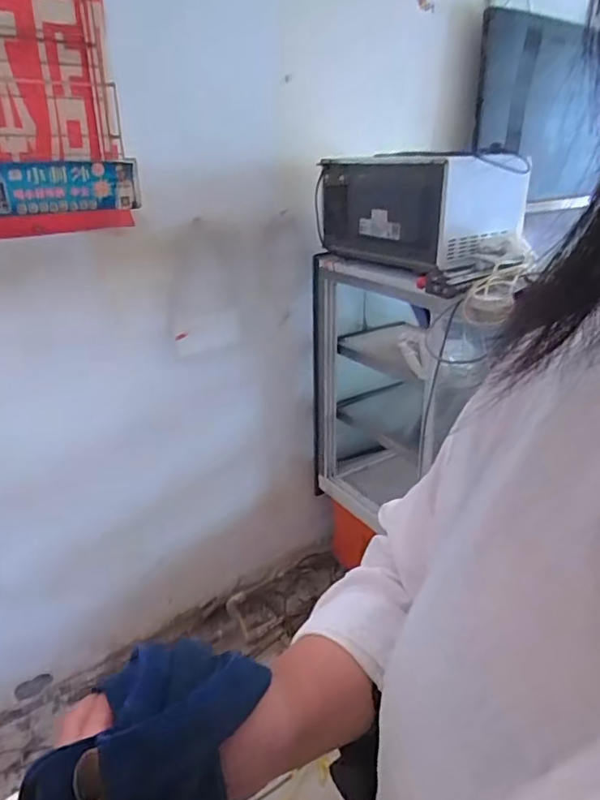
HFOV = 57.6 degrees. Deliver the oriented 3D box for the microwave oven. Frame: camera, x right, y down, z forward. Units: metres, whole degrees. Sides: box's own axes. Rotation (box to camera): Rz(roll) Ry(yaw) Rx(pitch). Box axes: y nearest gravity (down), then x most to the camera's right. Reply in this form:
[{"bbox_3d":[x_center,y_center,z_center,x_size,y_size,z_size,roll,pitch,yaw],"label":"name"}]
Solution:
[{"bbox_3d":[0.323,-0.533,1.500,0.342,0.246,0.450,-16,28,-29],"label":"microwave oven"}]

